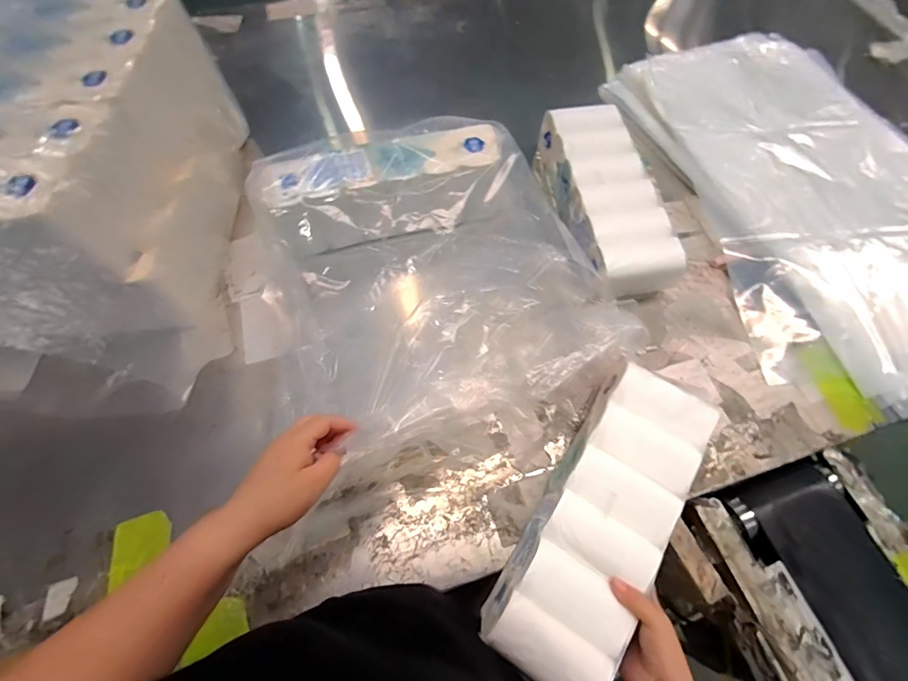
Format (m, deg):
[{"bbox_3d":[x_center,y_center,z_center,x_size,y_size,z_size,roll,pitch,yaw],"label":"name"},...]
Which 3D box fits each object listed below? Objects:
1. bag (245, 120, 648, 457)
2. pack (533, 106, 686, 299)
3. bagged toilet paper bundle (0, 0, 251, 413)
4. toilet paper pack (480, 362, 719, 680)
[{"bbox_3d":[-0.047,-0.108,0.643,0.497,0.147,0.467,-15,66,-6],"label":"bag"},{"bbox_3d":[0.264,-0.249,0.747,0.135,0.094,0.386,-8,65,-3],"label":"pack"},{"bbox_3d":[-0.588,-0.225,0.631,0.461,0.313,0.594,4,65,3],"label":"bagged toilet paper bundle"},{"bbox_3d":[0.180,0.219,0.521,0.134,0.098,0.370,30,72,14],"label":"toilet paper pack"}]

